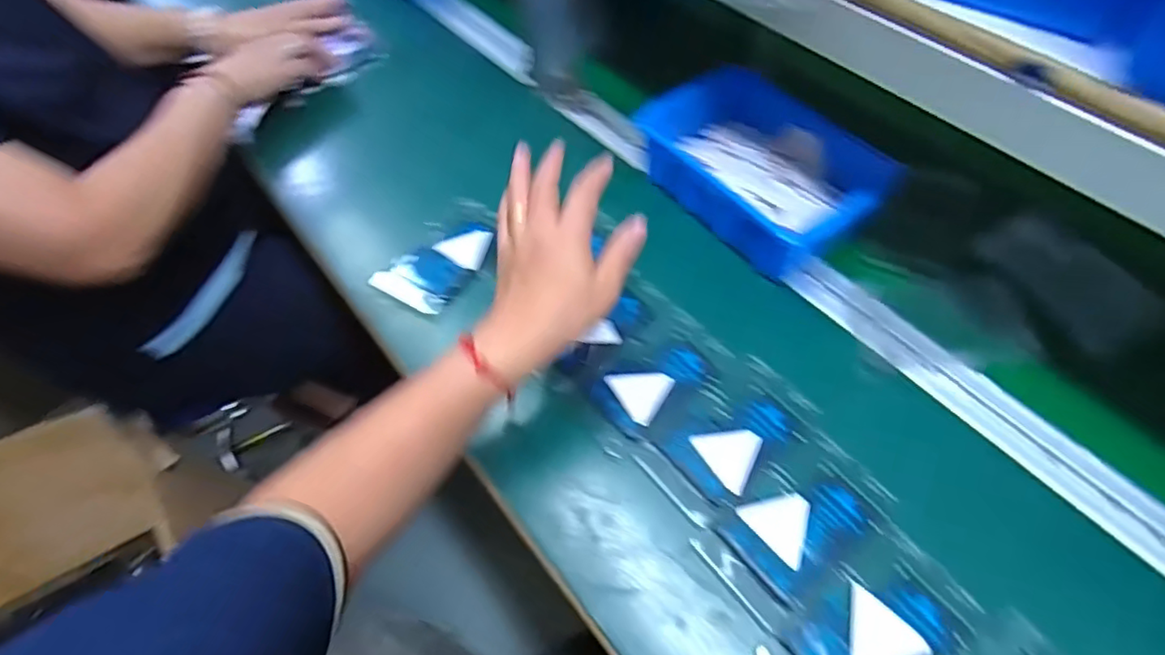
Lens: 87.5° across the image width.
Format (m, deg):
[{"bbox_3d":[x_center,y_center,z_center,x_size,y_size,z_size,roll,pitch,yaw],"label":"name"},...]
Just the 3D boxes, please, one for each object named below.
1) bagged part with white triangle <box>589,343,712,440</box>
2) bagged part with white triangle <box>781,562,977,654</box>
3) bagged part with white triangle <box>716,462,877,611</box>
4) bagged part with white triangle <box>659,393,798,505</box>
[{"bbox_3d":[0.054,0.044,0.483,0.088,0.008,0.059,-39,62,-18],"label":"bagged part with white triangle"},{"bbox_3d":[0.182,0.188,0.378,0.095,0.014,0.070,-35,61,-16],"label":"bagged part with white triangle"},{"bbox_3d":[0.148,0.134,0.415,0.089,0.013,0.067,-36,61,-17],"label":"bagged part with white triangle"},{"bbox_3d":[0.111,0.082,0.450,0.086,0.012,0.062,-37,61,-17],"label":"bagged part with white triangle"}]

